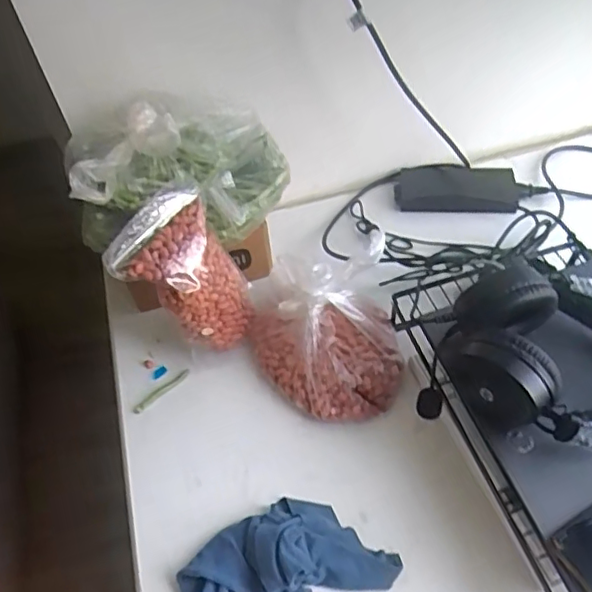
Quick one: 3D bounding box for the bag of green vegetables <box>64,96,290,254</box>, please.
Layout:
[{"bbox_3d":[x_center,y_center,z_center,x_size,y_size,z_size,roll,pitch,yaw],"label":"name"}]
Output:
[{"bbox_3d":[-0.147,-0.155,0.724,0.273,0.159,0.143,-12,51,-3],"label":"bag of green vegetables"}]

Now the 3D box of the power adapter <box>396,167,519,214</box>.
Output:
[{"bbox_3d":[0.257,-0.173,0.929,0.189,0.029,0.092,4,51,10],"label":"power adapter"}]

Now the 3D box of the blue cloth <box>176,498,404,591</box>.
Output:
[{"bbox_3d":[-0.016,0.273,0.583,0.206,0.053,0.124,-24,52,-13],"label":"blue cloth"}]

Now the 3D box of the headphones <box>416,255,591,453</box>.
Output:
[{"bbox_3d":[0.268,0.055,0.580,0.245,0.094,0.178,9,52,13],"label":"headphones"}]

